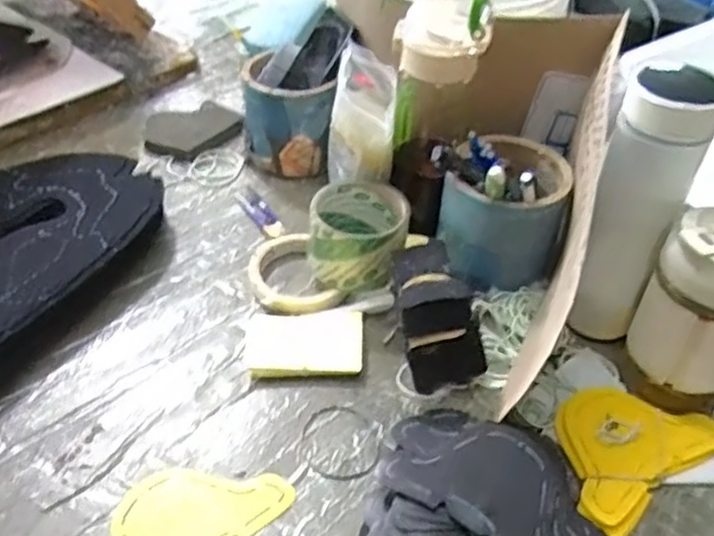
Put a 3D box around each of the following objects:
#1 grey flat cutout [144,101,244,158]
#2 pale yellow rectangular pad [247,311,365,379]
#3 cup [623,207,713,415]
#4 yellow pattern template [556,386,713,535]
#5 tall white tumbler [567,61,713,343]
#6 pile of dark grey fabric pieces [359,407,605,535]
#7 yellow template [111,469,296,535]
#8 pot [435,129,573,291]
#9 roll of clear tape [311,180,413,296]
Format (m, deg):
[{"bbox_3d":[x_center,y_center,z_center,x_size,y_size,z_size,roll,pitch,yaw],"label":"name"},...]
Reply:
[{"bbox_3d":[-0.189,-0.160,0.806,0.108,0.017,0.078,-12,44,-16],"label":"grey flat cutout"},{"bbox_3d":[-0.042,0.061,0.573,0.093,0.006,0.062,-1,43,-3],"label":"pale yellow rectangular pad"},{"bbox_3d":[0.255,0.036,0.516,0.082,0.154,0.076,1,42,-1],"label":"cup"},{"bbox_3d":[0.198,0.128,0.518,0.136,0.015,0.093,-25,49,-27],"label":"yellow pattern template"},{"bbox_3d":[0.210,-0.039,0.533,0.061,0.222,0.054,24,47,22],"label":"tall white tumbler"},{"bbox_3d":[0.090,0.154,0.478,0.155,0.026,0.130,9,43,8],"label":"pile of dark grey fabric pieces"},{"bbox_3d":[-0.119,0.175,0.468,0.090,0.004,0.135,27,46,25],"label":"yellow template"},{"bbox_3d":[0.129,-0.058,0.623,0.102,0.117,0.118,9,43,7],"label":"pot"},{"bbox_3d":[0.003,-0.028,0.629,0.086,0.065,0.095,10,43,9],"label":"roll of clear tape"}]

